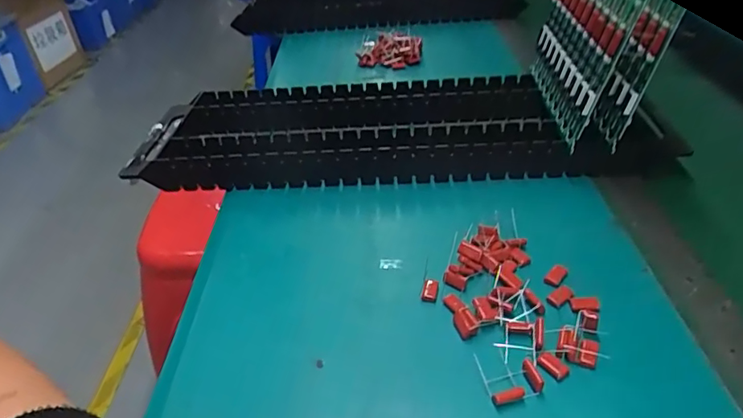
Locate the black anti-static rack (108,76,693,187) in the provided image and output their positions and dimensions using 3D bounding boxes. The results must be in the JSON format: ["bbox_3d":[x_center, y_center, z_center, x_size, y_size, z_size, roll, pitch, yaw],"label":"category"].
[{"bbox_3d":[0.018,-0.071,0.488,0.451,0.038,0.135,-2,36,4],"label":"black anti-static rack"}]

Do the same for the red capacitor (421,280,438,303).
[{"bbox_3d":[0.037,0.052,0.341,0.009,0.006,0.015,6,37,16],"label":"red capacitor"}]

